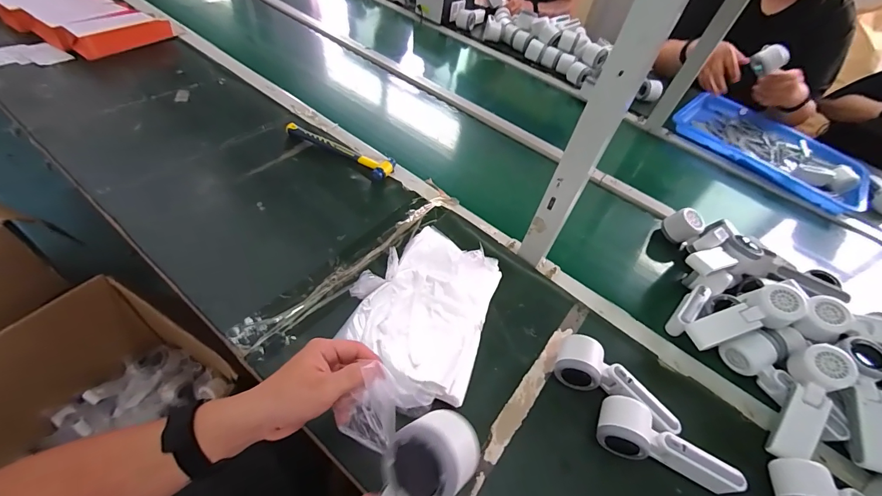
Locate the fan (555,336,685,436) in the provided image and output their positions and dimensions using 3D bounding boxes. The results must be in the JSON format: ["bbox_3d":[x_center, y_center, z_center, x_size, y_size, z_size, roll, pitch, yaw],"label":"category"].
[{"bbox_3d":[0.233,0.184,0.503,0.165,0.054,0.063,31,53,15],"label":"fan"}]

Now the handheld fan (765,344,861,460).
[{"bbox_3d":[0.492,0.210,0.507,0.055,0.054,0.168,32,80,18],"label":"handheld fan"}]

